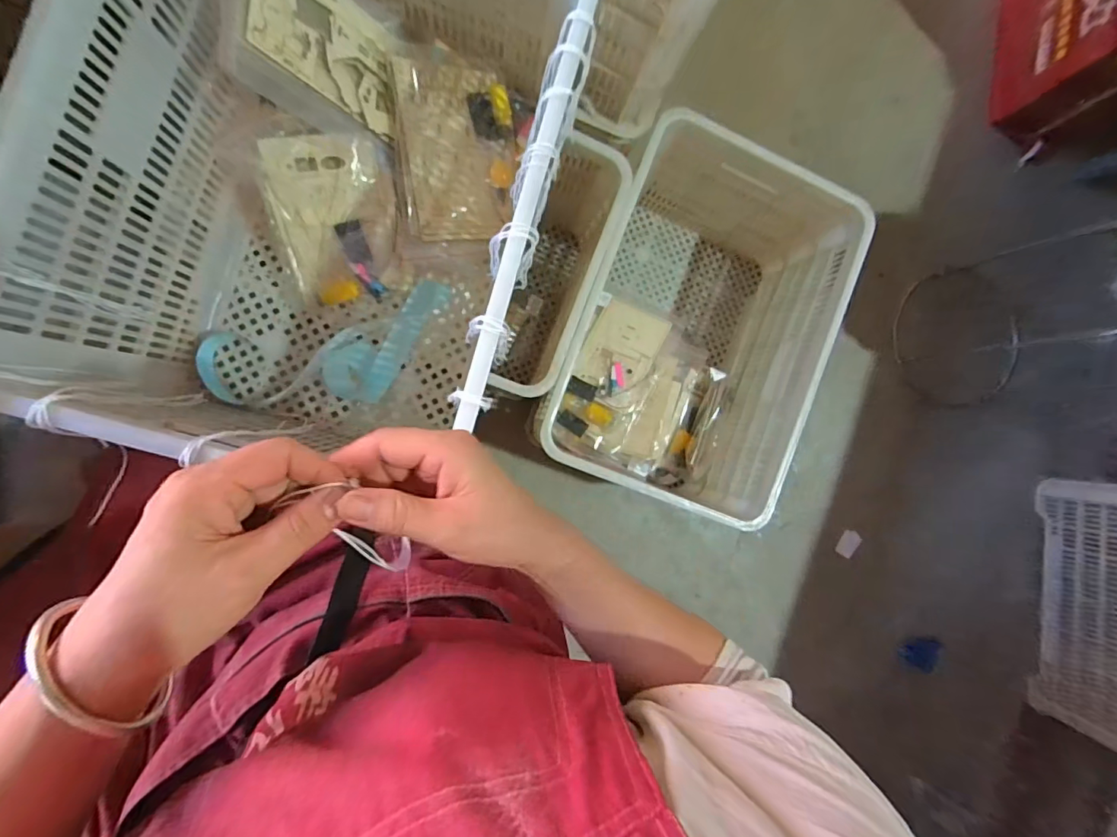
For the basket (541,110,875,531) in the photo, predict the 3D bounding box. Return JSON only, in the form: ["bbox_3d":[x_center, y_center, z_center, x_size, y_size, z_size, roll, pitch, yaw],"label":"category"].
[{"bbox_3d":[0.243,-0.178,0.960,0.411,0.316,0.635,20,87,-9],"label":"basket"}]

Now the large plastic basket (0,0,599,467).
[{"bbox_3d":[-0.234,-0.264,0.567,0.407,0.320,0.591,16,88,-9],"label":"large plastic basket"}]

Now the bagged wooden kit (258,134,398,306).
[{"bbox_3d":[-0.291,-0.255,0.653,0.148,0.027,0.203,-5,121,-8],"label":"bagged wooden kit"}]

